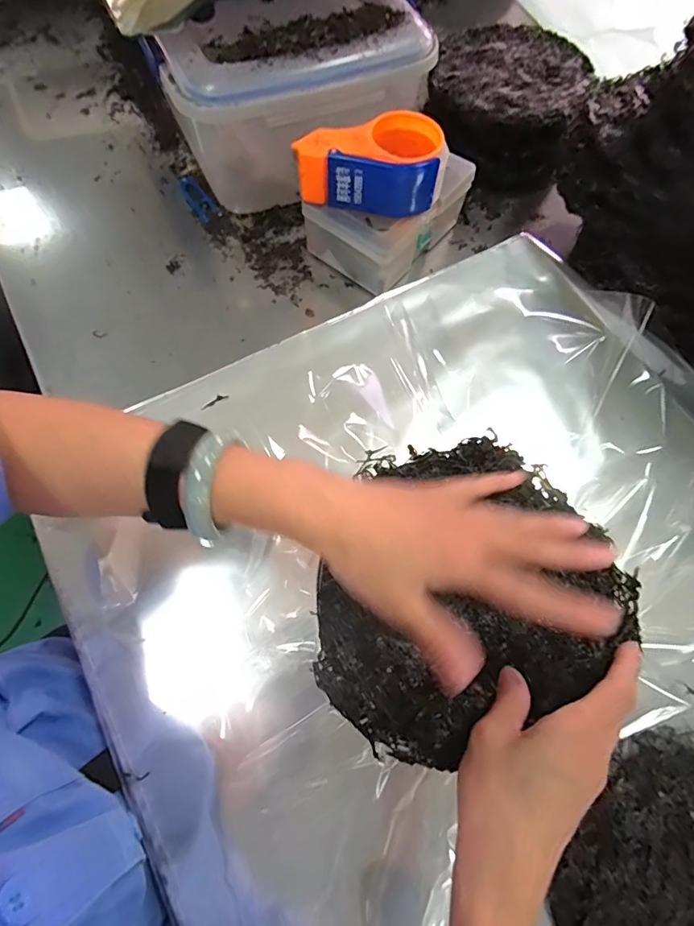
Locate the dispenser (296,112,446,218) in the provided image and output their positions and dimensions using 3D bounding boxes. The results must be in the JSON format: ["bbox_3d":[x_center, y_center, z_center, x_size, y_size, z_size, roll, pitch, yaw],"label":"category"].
[{"bbox_3d":[0.025,-0.324,0.519,0.156,0.060,0.084,4,68,-1],"label":"dispenser"}]

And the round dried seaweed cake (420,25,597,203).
[{"bbox_3d":[0.216,-0.492,0.665,0.186,0.095,0.204,1,68,-2],"label":"round dried seaweed cake"}]

